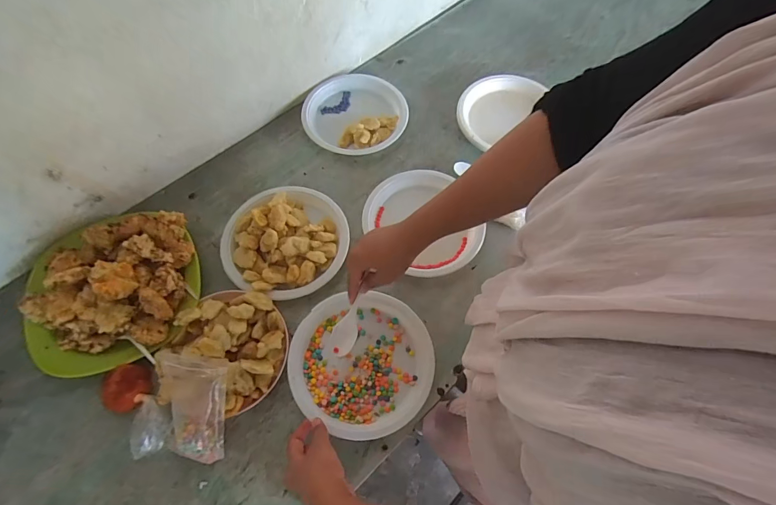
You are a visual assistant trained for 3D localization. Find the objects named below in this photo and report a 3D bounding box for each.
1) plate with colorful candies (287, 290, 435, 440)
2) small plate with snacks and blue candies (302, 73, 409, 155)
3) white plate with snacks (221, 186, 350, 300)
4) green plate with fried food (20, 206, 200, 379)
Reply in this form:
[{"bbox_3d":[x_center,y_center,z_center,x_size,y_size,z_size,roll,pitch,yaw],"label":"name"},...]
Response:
[{"bbox_3d":[-0.039,0.156,0.559,0.203,0.025,0.196,0,65,-1],"label":"plate with colorful candies"},{"bbox_3d":[-0.064,-0.276,0.757,0.202,0.026,0.193,0,65,-1],"label":"small plate with snacks and blue candies"},{"bbox_3d":[-0.171,-0.025,0.629,0.197,0.046,0.195,0,65,-1],"label":"white plate with snacks"},{"bbox_3d":[-0.418,0.050,0.567,0.239,0.088,0.229,0,65,-1],"label":"green plate with fried food"}]

